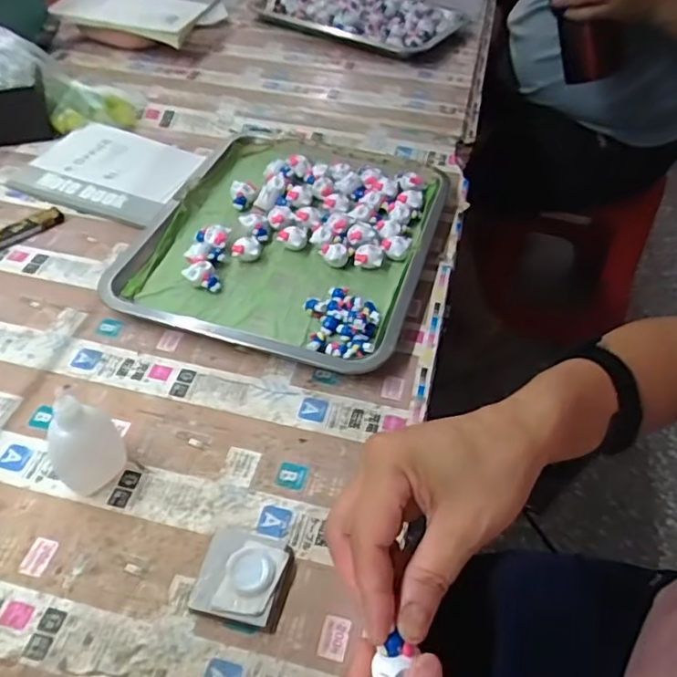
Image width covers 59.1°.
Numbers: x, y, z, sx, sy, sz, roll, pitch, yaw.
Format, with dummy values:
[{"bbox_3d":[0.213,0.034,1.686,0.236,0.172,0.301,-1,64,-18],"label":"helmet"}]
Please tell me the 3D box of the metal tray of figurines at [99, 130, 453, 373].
[{"bbox_3d":[-0.048,-0.102,0.581,0.266,0.044,0.290,16,48,10],"label":"metal tray of figurines"}]

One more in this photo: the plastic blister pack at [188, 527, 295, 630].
[{"bbox_3d":[-0.058,0.143,0.362,0.051,0.016,0.053,13,48,8],"label":"plastic blister pack"}]

